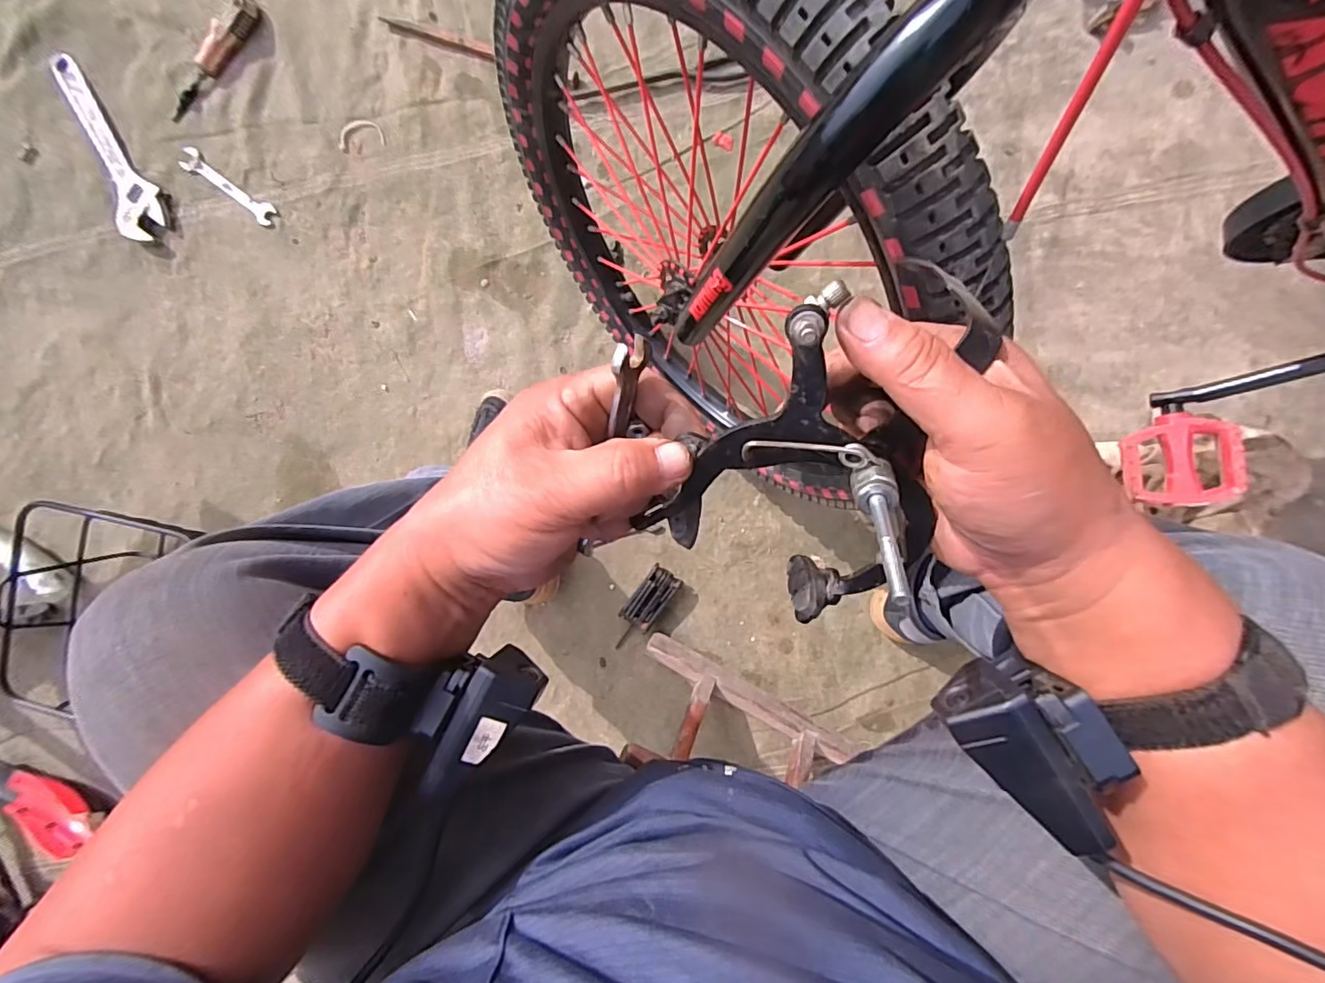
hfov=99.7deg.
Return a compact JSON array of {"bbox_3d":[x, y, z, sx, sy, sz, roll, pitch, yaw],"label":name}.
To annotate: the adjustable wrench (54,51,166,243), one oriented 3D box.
[{"bbox_3d":[-0.727,-0.449,0.733,0.058,0.020,0.239,-25,91,5],"label":"adjustable wrench"}]

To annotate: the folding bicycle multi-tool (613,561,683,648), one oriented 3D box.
[{"bbox_3d":[-0.026,0.157,0.745,0.048,0.027,0.122,37,95,2],"label":"folding bicycle multi-tool"}]

